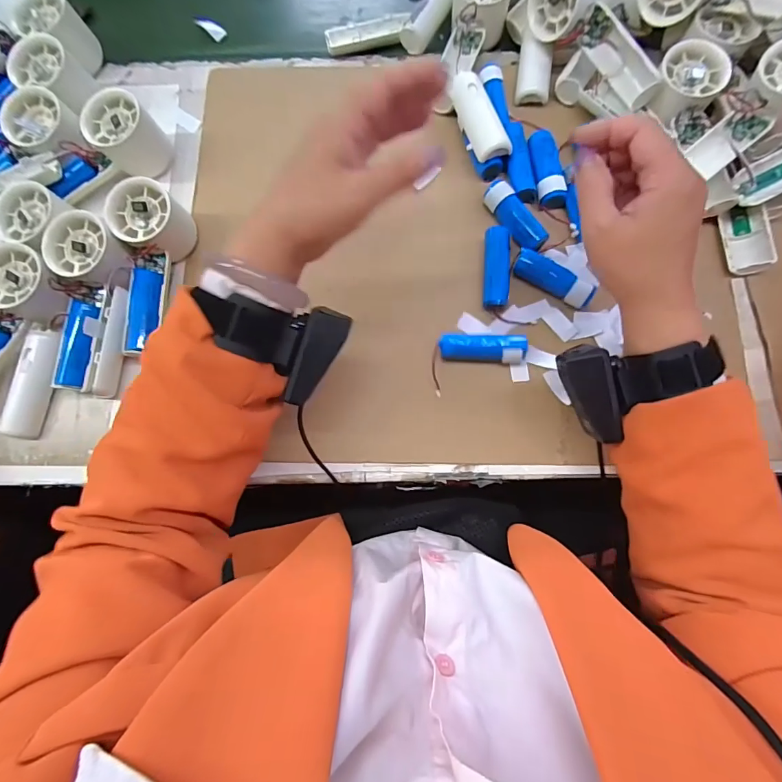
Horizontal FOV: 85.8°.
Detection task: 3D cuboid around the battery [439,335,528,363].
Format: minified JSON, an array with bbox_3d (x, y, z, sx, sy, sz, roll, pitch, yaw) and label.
[{"bbox_3d":[0.078,-0.035,0.362,0.072,0.022,0.021,3,77,1],"label":"battery"}]

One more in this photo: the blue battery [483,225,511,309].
[{"bbox_3d":[0.095,-0.111,0.381,0.022,0.017,0.077,4,77,1],"label":"blue battery"}]

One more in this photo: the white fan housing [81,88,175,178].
[{"bbox_3d":[-0.250,-0.241,0.406,0.057,0.058,0.061,-42,80,-8],"label":"white fan housing"}]

